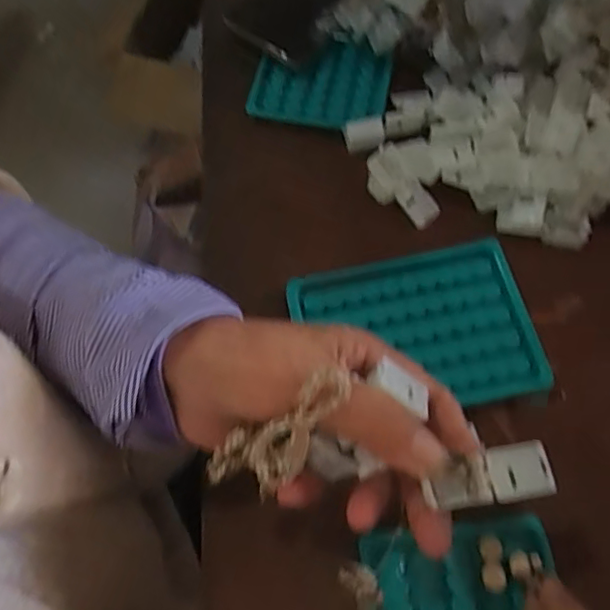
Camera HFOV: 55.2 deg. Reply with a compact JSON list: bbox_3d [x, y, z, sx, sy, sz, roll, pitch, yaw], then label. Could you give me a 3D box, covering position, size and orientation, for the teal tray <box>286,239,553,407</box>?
[{"bbox_3d":[0.065,0.017,0.341,0.131,0.013,0.095,-12,65,-3],"label":"teal tray"}]

